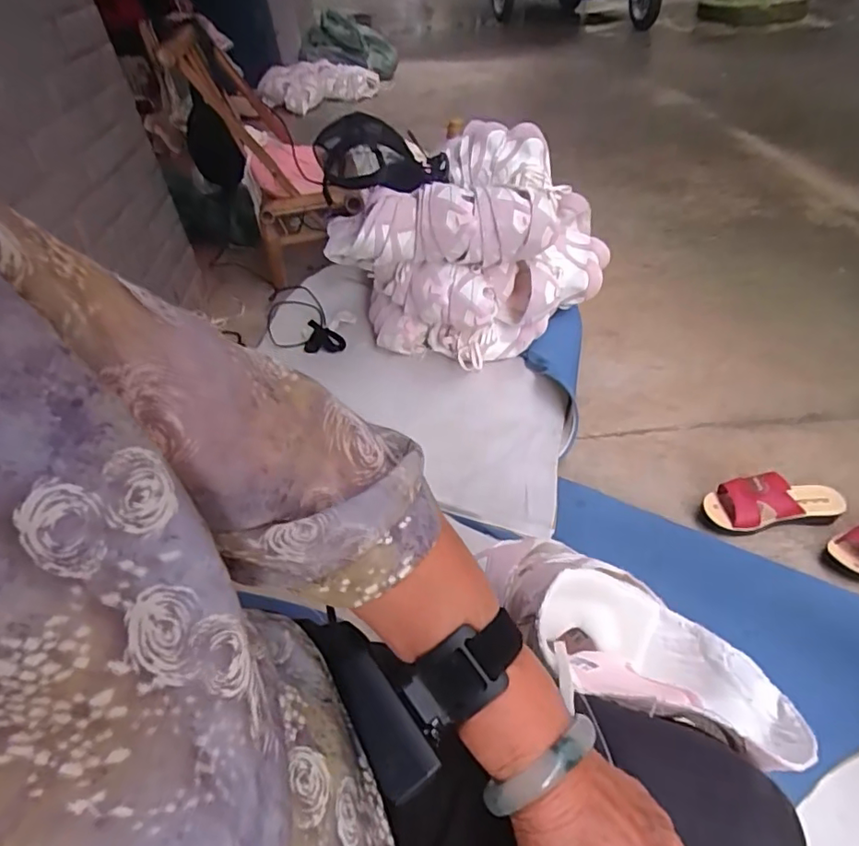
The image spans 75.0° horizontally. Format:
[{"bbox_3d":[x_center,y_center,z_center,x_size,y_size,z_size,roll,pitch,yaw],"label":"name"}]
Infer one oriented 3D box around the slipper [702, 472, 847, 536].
[{"bbox_3d":[0.567,0.130,0.918,0.214,0.065,0.078,-2,43,2],"label":"slipper"}]

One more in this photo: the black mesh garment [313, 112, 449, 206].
[{"bbox_3d":[-0.107,-0.540,1.135,0.283,0.131,0.144,0,43,8],"label":"black mesh garment"}]

